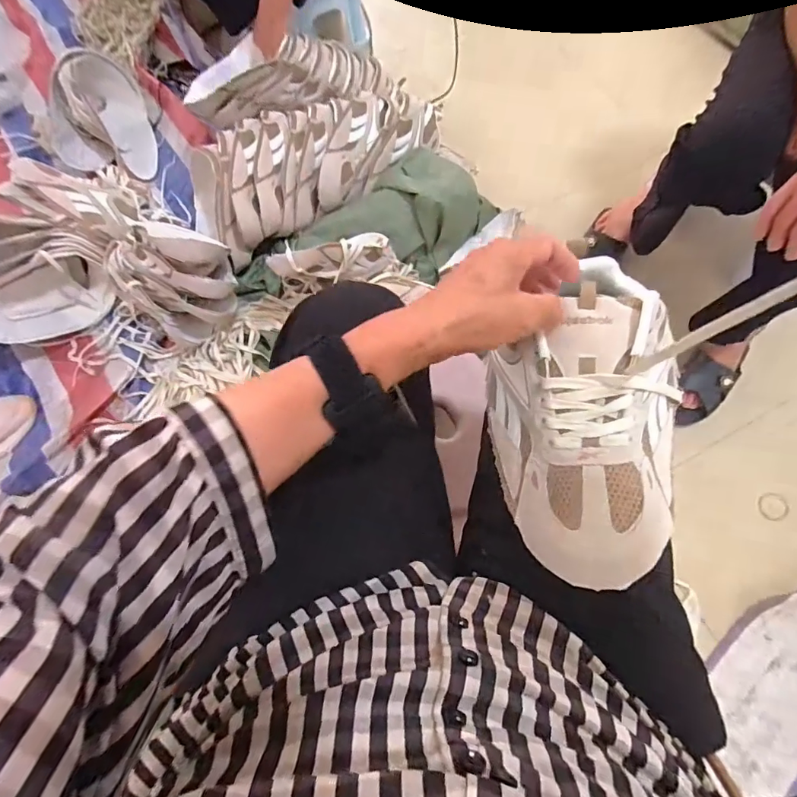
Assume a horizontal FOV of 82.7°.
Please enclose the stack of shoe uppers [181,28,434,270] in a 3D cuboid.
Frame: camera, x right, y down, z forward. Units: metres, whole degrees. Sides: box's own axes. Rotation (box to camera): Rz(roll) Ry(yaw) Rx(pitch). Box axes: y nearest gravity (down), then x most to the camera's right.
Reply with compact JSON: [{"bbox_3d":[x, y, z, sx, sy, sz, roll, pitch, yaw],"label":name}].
[{"bbox_3d":[-0.190,-0.530,0.919,0.521,0.169,0.319,-34,73,-13],"label":"stack of shoe uppers"}]

